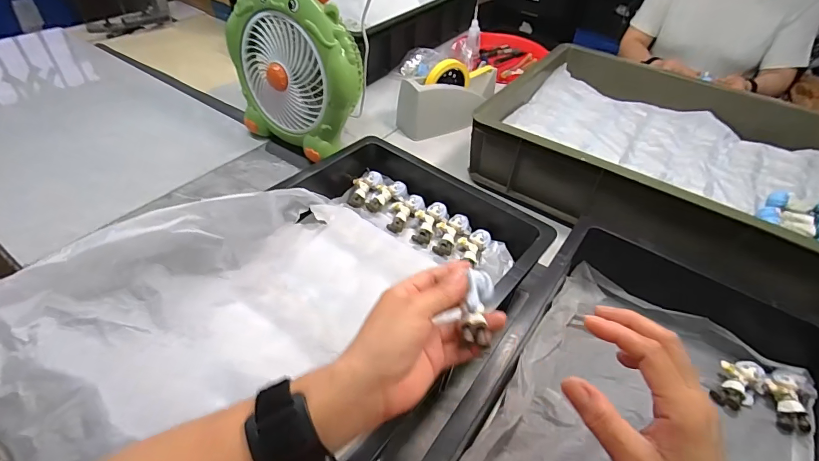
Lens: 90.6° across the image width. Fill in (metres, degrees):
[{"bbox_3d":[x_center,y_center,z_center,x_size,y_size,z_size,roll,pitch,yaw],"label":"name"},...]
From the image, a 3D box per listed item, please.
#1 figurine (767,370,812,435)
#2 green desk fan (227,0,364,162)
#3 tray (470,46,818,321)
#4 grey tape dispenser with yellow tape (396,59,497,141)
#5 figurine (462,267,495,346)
[{"bbox_3d":[0.392,0.178,0.423,0.028,0.017,0.062,10,65,6],"label":"figurine"},{"bbox_3d":[-0.176,-0.244,0.634,0.226,0.259,0.088,25,48,20],"label":"green desk fan"},{"bbox_3d":[0.432,-0.121,0.644,0.566,0.099,0.411,26,48,21],"label":"tray"},{"bbox_3d":[0.079,-0.248,0.759,0.188,0.111,0.069,-15,47,-18],"label":"grey tape dispenser with yellow tape"},{"bbox_3d":[0.054,0.055,0.310,0.022,0.031,0.058,8,44,4],"label":"figurine"}]

